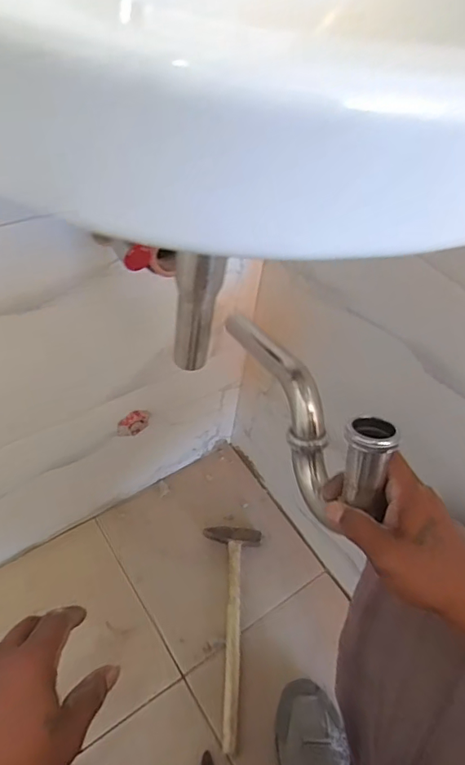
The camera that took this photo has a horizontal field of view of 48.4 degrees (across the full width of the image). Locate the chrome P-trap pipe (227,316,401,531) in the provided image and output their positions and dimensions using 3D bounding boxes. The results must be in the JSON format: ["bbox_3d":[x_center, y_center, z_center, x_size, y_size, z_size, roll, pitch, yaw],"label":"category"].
[{"bbox_3d":[0.060,0.000,0.505,0.041,0.122,0.290,-15,53,-17],"label":"chrome P-trap pipe"}]

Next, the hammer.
[{"bbox_3d":[0.003,0.382,0.807,0.089,0.024,0.313,4,49,-4],"label":"hammer"}]

